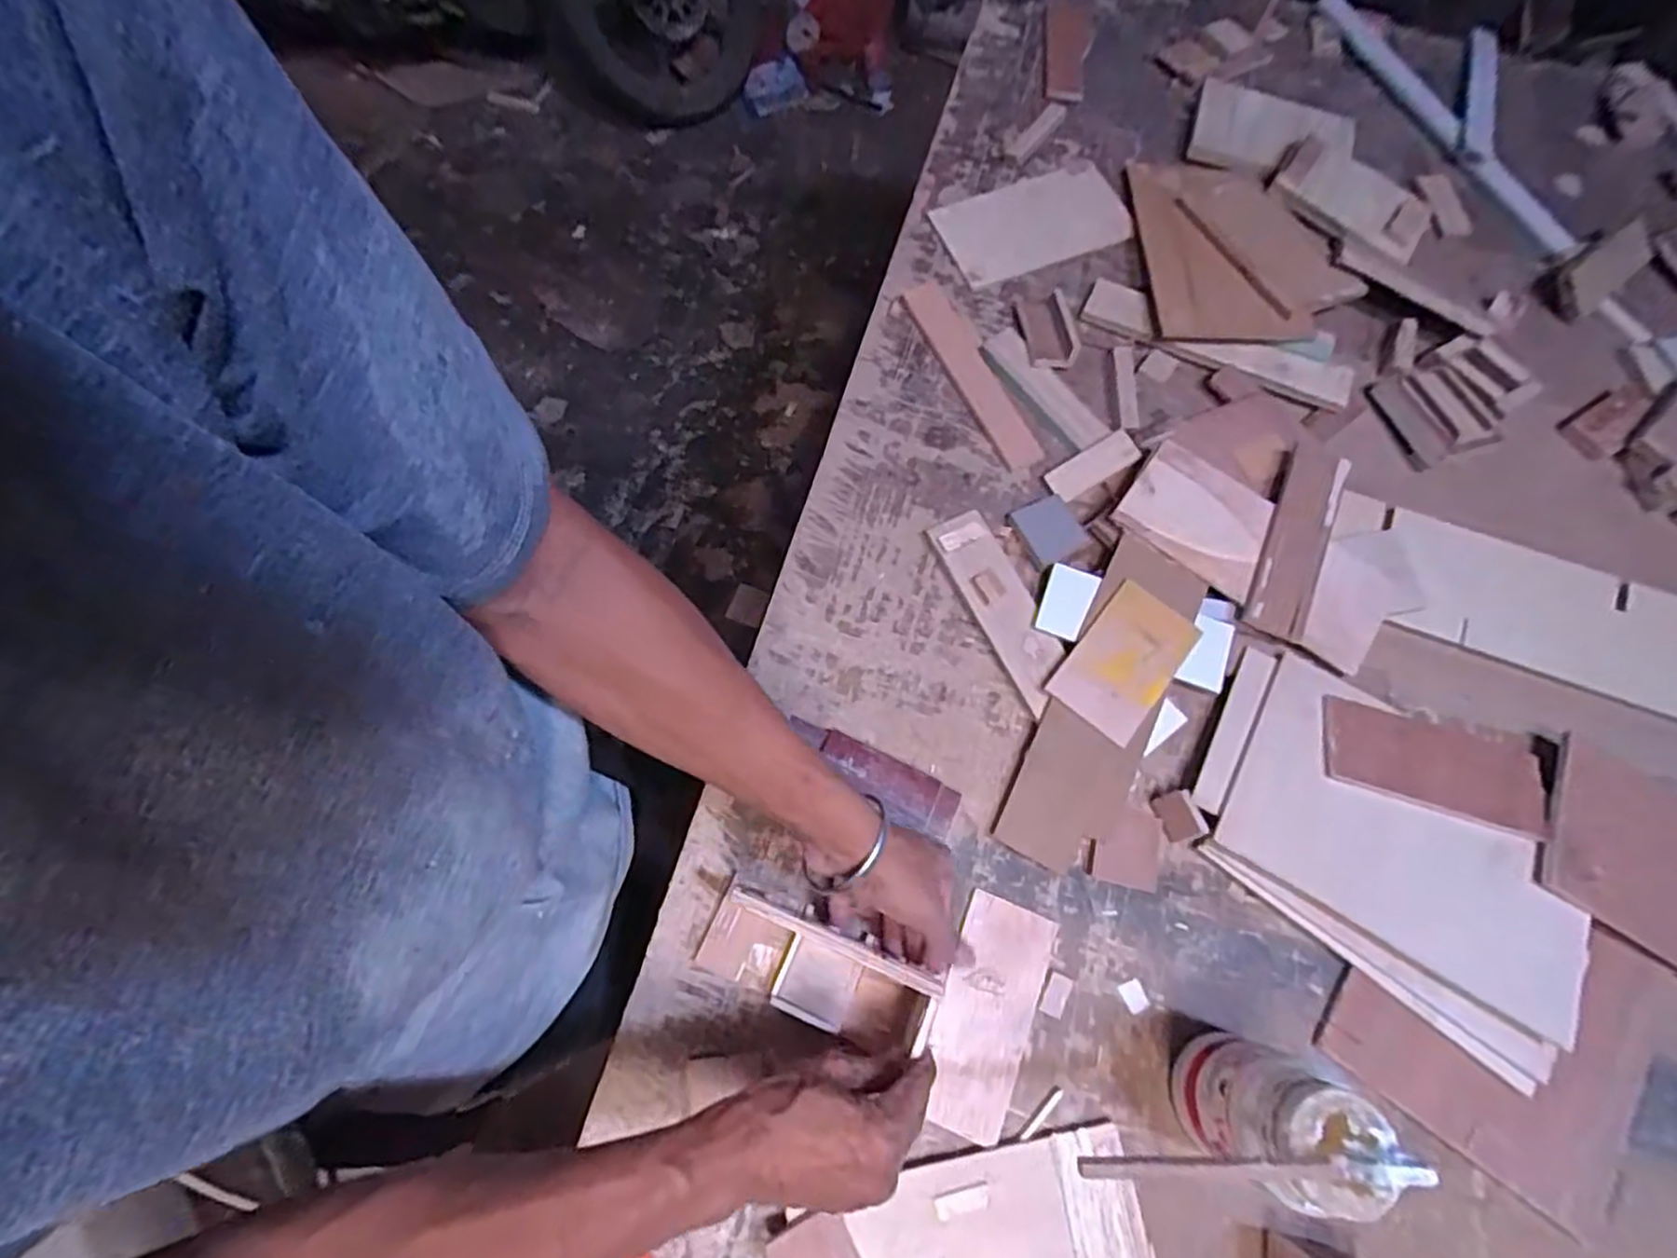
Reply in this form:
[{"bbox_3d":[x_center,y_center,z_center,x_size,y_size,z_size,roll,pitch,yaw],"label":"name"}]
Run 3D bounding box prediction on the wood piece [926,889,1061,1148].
[{"bbox_3d":[0.109,0.283,0.531,0.068,0.006,0.156,22,70,4],"label":"wood piece"}]

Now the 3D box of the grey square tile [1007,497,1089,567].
[{"bbox_3d":[0.191,-0.090,0.660,0.051,0.016,0.057,-28,72,-9],"label":"grey square tile"}]

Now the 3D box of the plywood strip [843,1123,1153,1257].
[{"bbox_3d":[0.093,0.410,0.477,0.224,0.010,0.098,-9,72,-8],"label":"plywood strip"}]

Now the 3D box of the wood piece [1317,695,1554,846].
[{"bbox_3d":[0.473,0.109,0.577,0.165,0.011,0.074,15,71,7],"label":"wood piece"}]

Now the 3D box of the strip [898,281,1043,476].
[{"bbox_3d":[0.133,-0.260,0.726,0.043,0.008,0.234,-24,71,-8],"label":"strip"}]

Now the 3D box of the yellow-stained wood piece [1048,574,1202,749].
[{"bbox_3d":[0.242,0.027,0.607,0.080,0.007,0.124,39,77,6],"label":"yellow-stained wood piece"}]

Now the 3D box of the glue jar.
[{"bbox_3d":[0.273,0.307,0.452,0.078,0.145,0.078,18,71,6],"label":"glue jar"}]

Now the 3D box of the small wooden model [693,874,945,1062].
[{"bbox_3d":[-0.019,0.240,0.507,0.166,0.076,0.068,24,72,9],"label":"small wooden model"}]

